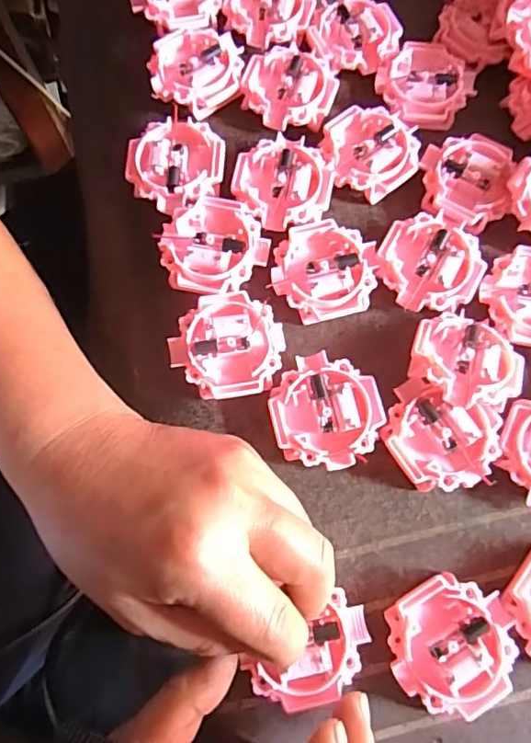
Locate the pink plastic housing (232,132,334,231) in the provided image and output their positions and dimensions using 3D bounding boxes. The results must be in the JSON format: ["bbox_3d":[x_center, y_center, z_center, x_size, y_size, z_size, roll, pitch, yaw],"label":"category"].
[{"bbox_3d":[0.009,-0.103,0.295,0.051,0.011,0.054,0,74,-1],"label":"pink plastic housing"}]

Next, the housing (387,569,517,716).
[{"bbox_3d":[0.081,0.118,0.237,0.054,0.015,0.051,-30,77,-9],"label":"housing"}]

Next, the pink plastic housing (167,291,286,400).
[{"bbox_3d":[-0.019,-0.012,0.270,0.054,0.012,0.051,0,74,-1],"label":"pink plastic housing"}]

